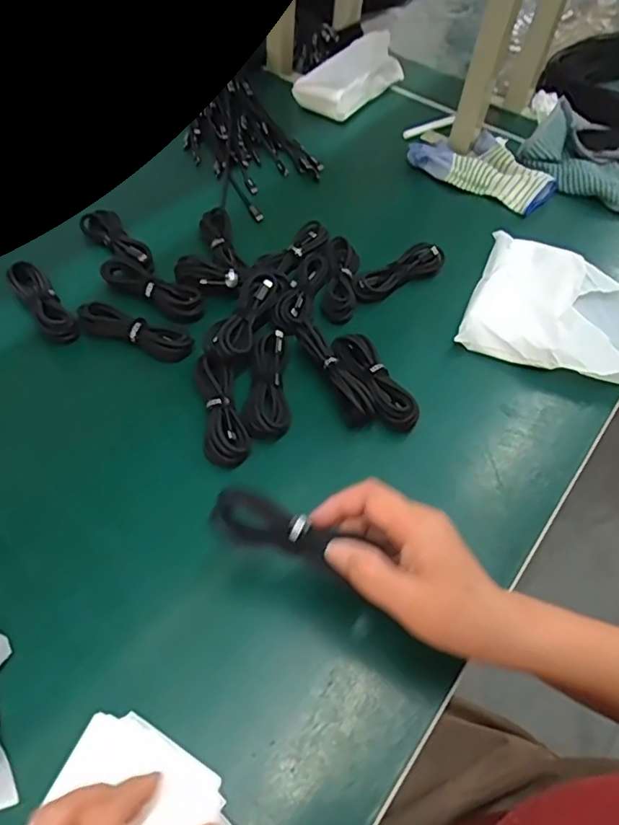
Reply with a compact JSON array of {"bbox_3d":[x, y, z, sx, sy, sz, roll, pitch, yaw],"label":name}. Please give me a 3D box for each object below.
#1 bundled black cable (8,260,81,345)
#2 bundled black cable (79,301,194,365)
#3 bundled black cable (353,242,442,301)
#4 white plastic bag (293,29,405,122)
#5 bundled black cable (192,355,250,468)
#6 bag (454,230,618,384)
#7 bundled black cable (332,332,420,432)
[{"bbox_3d":[-0.253,-0.104,0.524,0.031,0.032,0.096,-30,61,-24],"label":"bundled black cable"},{"bbox_3d":[-0.160,-0.074,0.509,0.107,0.022,0.026,21,54,11],"label":"bundled black cable"},{"bbox_3d":[0.093,-0.147,0.573,0.111,0.023,0.033,-33,62,-26],"label":"bundled black cable"},{"bbox_3d":[0.058,-0.484,0.795,0.084,0.059,0.154,36,59,19],"label":"white plastic bag"},{"bbox_3d":[-0.075,-0.001,0.462,0.035,0.029,0.101,-11,55,-12],"label":"bundled black cable"},{"bbox_3d":[0.255,-0.102,0.552,0.174,0.032,0.171,23,55,12],"label":"bag"},{"bbox_3d":[0.057,-0.031,0.485,0.033,0.016,0.105,-20,57,-19],"label":"bundled black cable"}]

